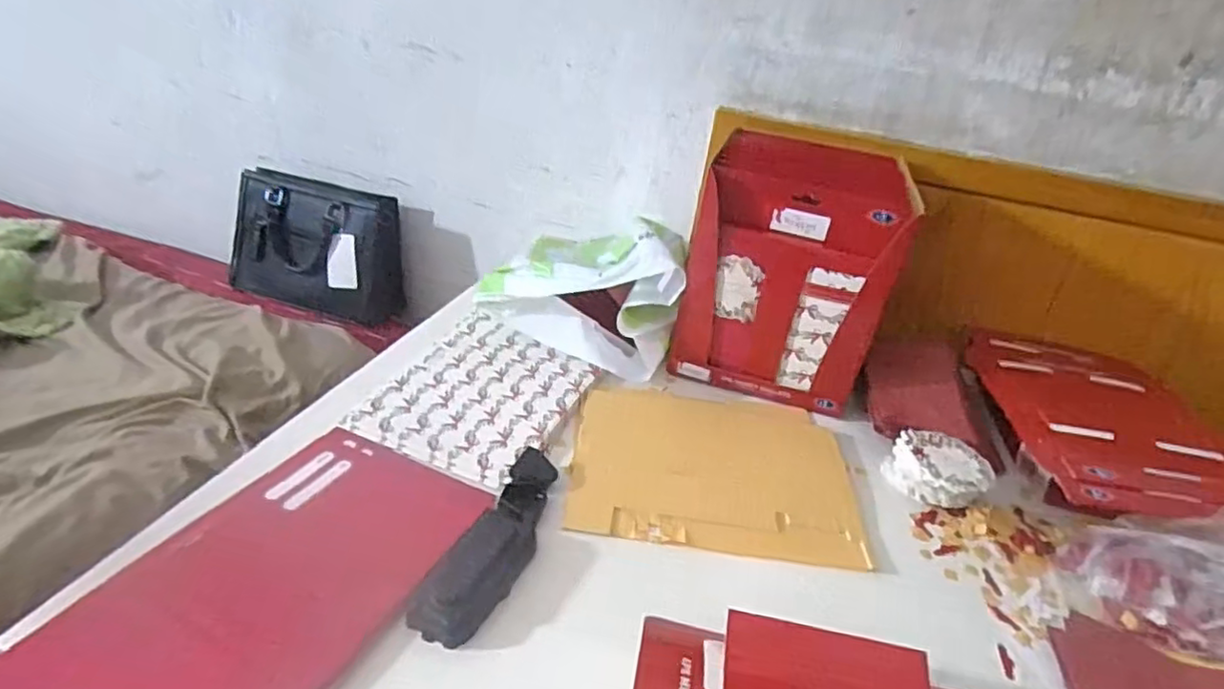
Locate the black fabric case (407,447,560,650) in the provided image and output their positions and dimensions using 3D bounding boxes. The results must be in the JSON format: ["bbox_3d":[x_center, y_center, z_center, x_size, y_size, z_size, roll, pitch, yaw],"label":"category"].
[{"bbox_3d":[-0.085,0.150,0.503,0.052,0.025,0.181,15,29,13],"label":"black fabric case"}]

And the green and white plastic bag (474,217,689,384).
[{"bbox_3d":[-0.015,-0.091,0.798,0.215,0.113,0.239,14,29,10],"label":"green and white plastic bag"}]

